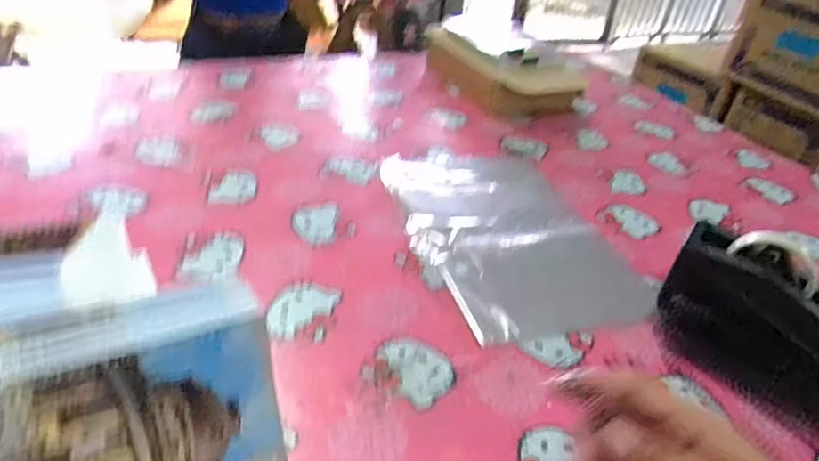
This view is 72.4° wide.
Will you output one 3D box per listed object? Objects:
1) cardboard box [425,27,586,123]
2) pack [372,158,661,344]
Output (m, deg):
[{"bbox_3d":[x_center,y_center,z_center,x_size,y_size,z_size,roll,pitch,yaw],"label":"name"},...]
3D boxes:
[{"bbox_3d":[0.191,-0.333,1.178,0.201,0.083,0.360,-15,40,-29],"label":"cardboard box"},{"bbox_3d":[0.118,-0.012,0.750,0.261,0.025,0.386,-9,38,-23],"label":"pack"}]

